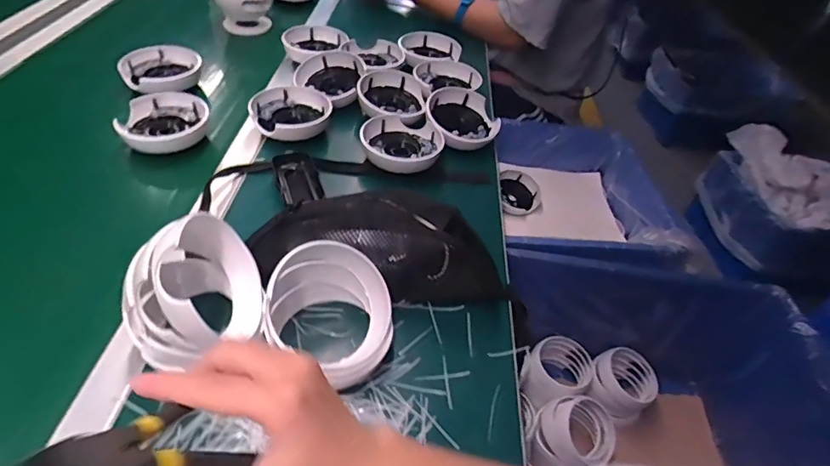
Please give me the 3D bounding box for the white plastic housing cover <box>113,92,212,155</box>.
[{"bbox_3d":[-0.352,-0.157,0.690,0.114,0.043,0.087,-5,45,-12],"label":"white plastic housing cover"}]

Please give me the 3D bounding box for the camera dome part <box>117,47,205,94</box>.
[{"bbox_3d":[-0.399,-0.255,0.780,0.114,0.036,0.122,-23,52,-31],"label":"camera dome part"}]

